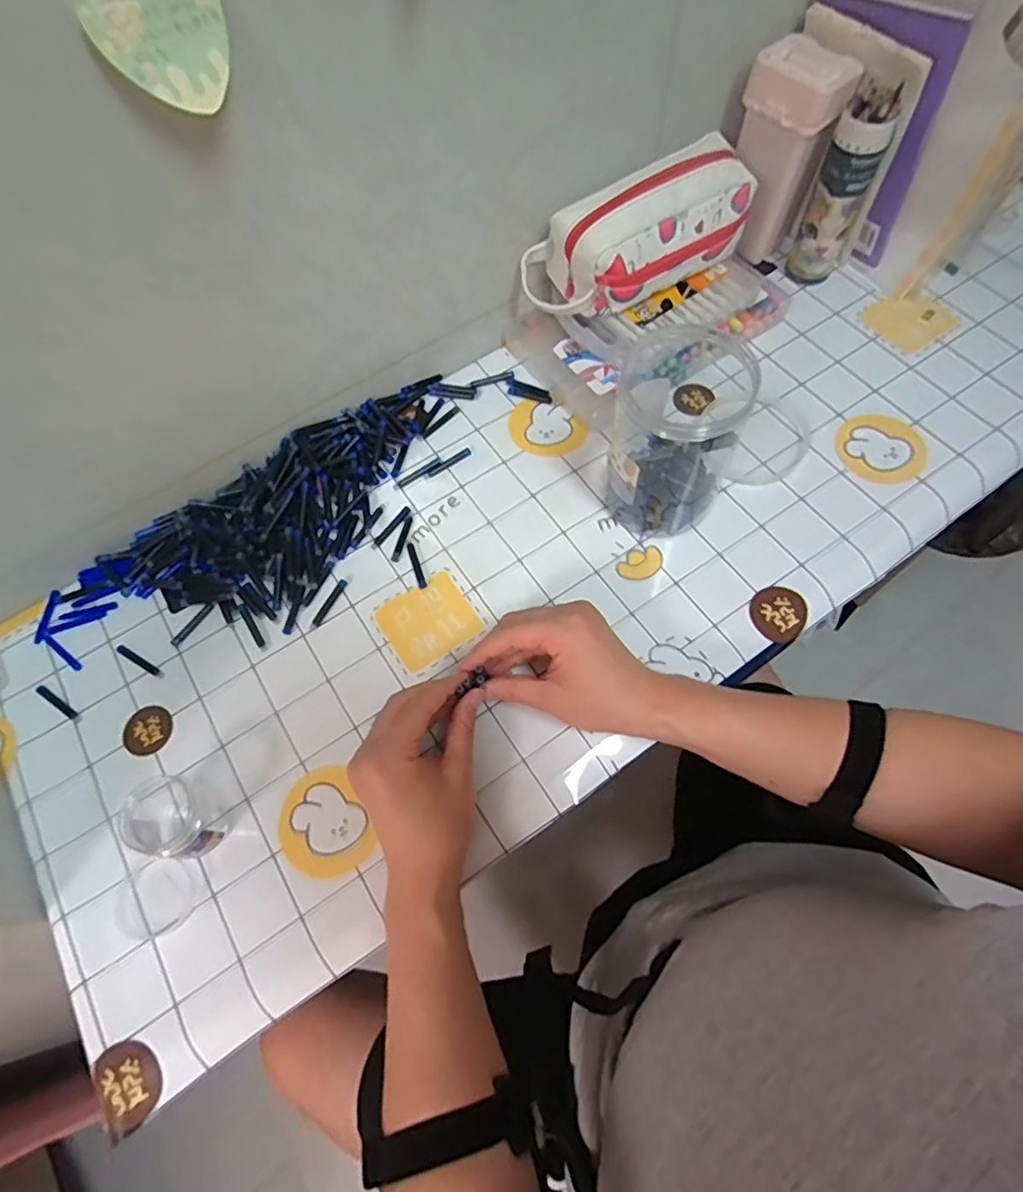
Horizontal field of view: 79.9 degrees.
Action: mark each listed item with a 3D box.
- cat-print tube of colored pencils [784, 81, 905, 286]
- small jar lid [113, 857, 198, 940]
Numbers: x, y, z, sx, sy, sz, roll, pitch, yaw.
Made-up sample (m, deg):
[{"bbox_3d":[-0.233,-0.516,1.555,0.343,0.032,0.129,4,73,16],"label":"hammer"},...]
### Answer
[{"bbox_3d":[0.318,-0.387,0.592,0.048,0.163,0.045,32,71,17],"label":"cat-print tube of colored pencils"},{"bbox_3d":[-0.256,0.217,0.439,0.054,0.007,0.050,-2,65,3],"label":"small jar lid"}]

